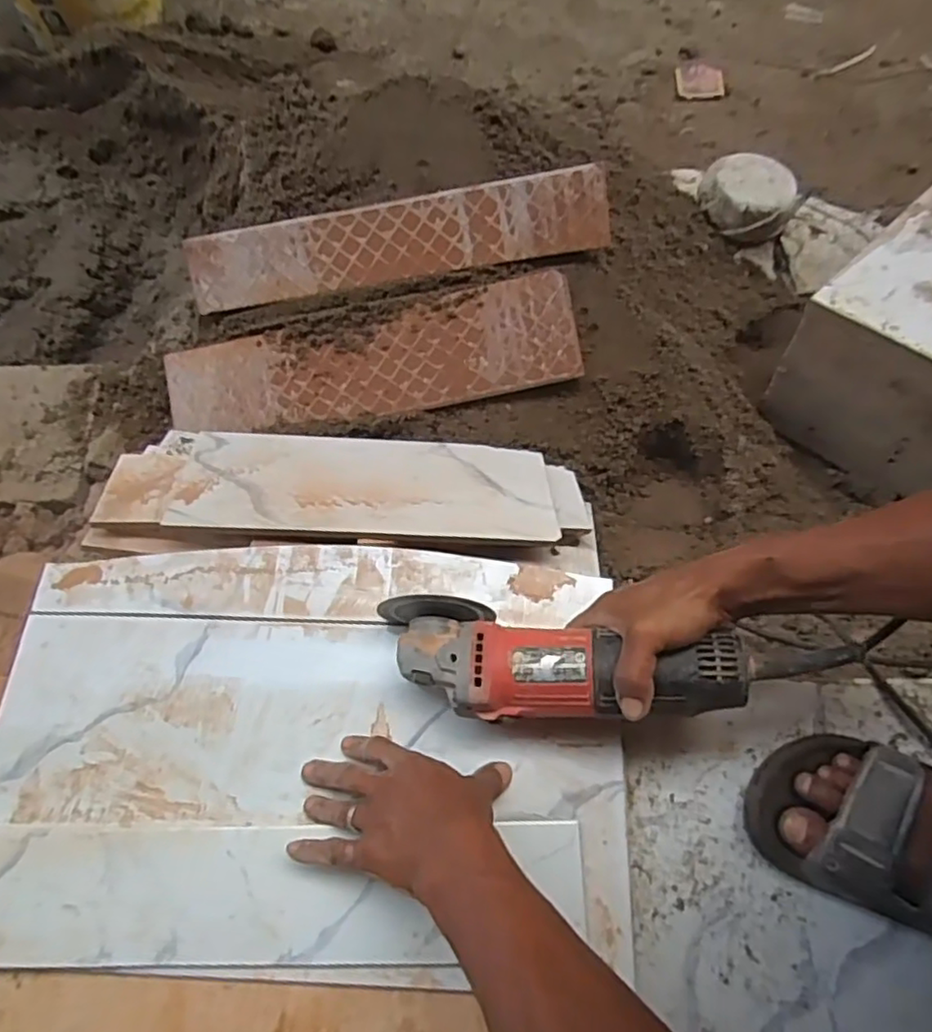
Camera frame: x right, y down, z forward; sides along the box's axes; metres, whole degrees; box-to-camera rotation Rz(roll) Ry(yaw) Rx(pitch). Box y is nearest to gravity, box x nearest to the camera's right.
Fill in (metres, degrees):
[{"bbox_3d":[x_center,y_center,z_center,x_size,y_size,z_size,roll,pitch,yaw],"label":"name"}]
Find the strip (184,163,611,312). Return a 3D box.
[{"bbox_3d":[-0.088,-0.319,0.757,0.494,0.018,0.086,-6,103,8],"label":"strip"}]

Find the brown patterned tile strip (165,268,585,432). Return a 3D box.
[{"bbox_3d":[-0.121,-0.177,0.776,0.493,0.010,0.126,-9,88,9],"label":"brown patterned tile strip"}]

